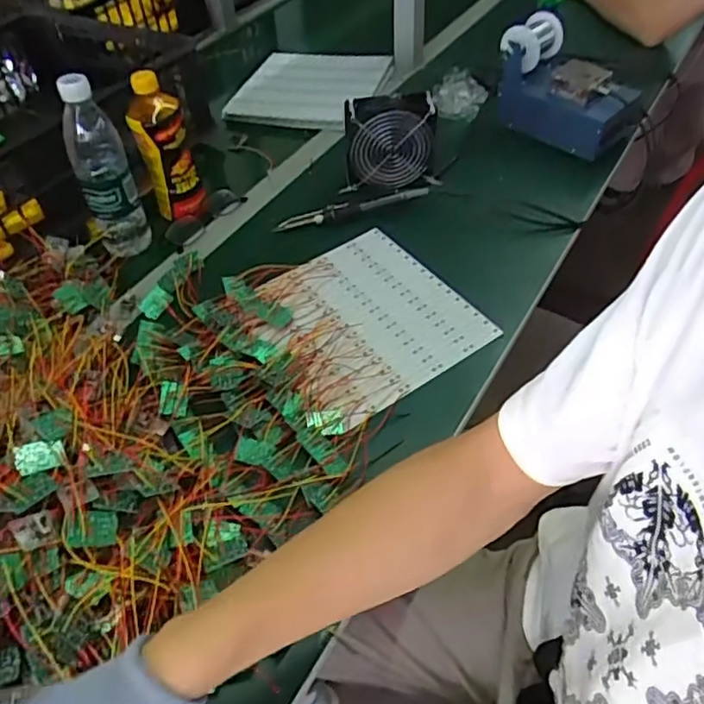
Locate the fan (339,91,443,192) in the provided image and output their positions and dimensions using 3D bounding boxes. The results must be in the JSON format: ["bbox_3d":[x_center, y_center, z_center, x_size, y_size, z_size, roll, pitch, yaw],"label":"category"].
[{"bbox_3d":[0.051,-0.285,0.847,0.128,0.110,0.059,-12,49,-7],"label":"fan"}]

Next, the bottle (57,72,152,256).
[{"bbox_3d":[-0.302,-0.213,0.760,0.064,0.231,0.054,-21,51,-15],"label":"bottle"}]

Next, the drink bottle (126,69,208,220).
[{"bbox_3d":[-0.243,-0.266,0.810,0.068,0.199,0.064,-12,40,-6],"label":"drink bottle"}]

